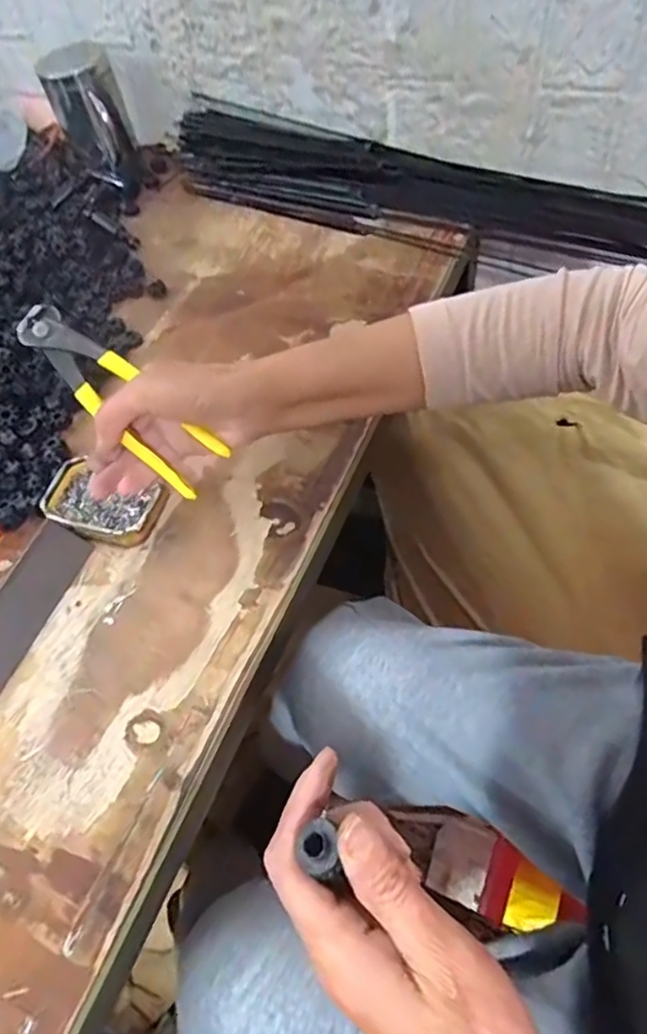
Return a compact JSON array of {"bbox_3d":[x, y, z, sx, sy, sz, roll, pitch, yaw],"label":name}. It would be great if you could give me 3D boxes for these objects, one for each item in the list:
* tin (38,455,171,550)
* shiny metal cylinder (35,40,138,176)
[{"bbox_3d":[-0.168,-0.010,0.458,0.092,0.018,0.055,18,61,18],"label":"tin"},{"bbox_3d":[-0.264,-0.462,0.678,0.077,0.097,0.080,-21,58,-6],"label":"shiny metal cylinder"}]

